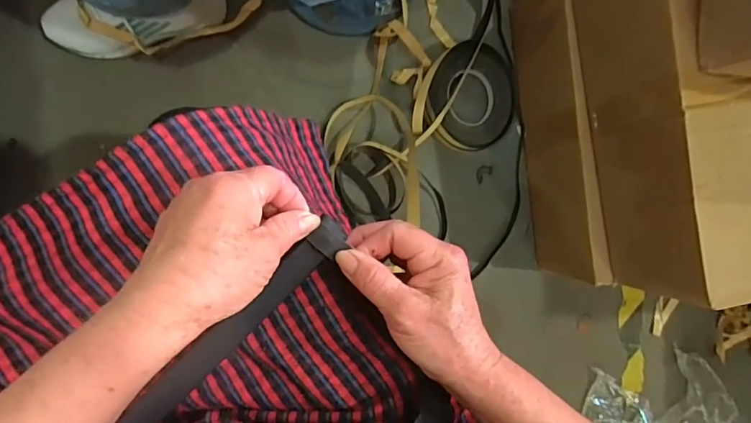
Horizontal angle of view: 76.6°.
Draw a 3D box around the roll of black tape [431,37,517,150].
[{"bbox_3d":[0.157,-0.182,0.746,0.142,0.031,0.158,-16,95,-8],"label":"roll of black tape"}]

